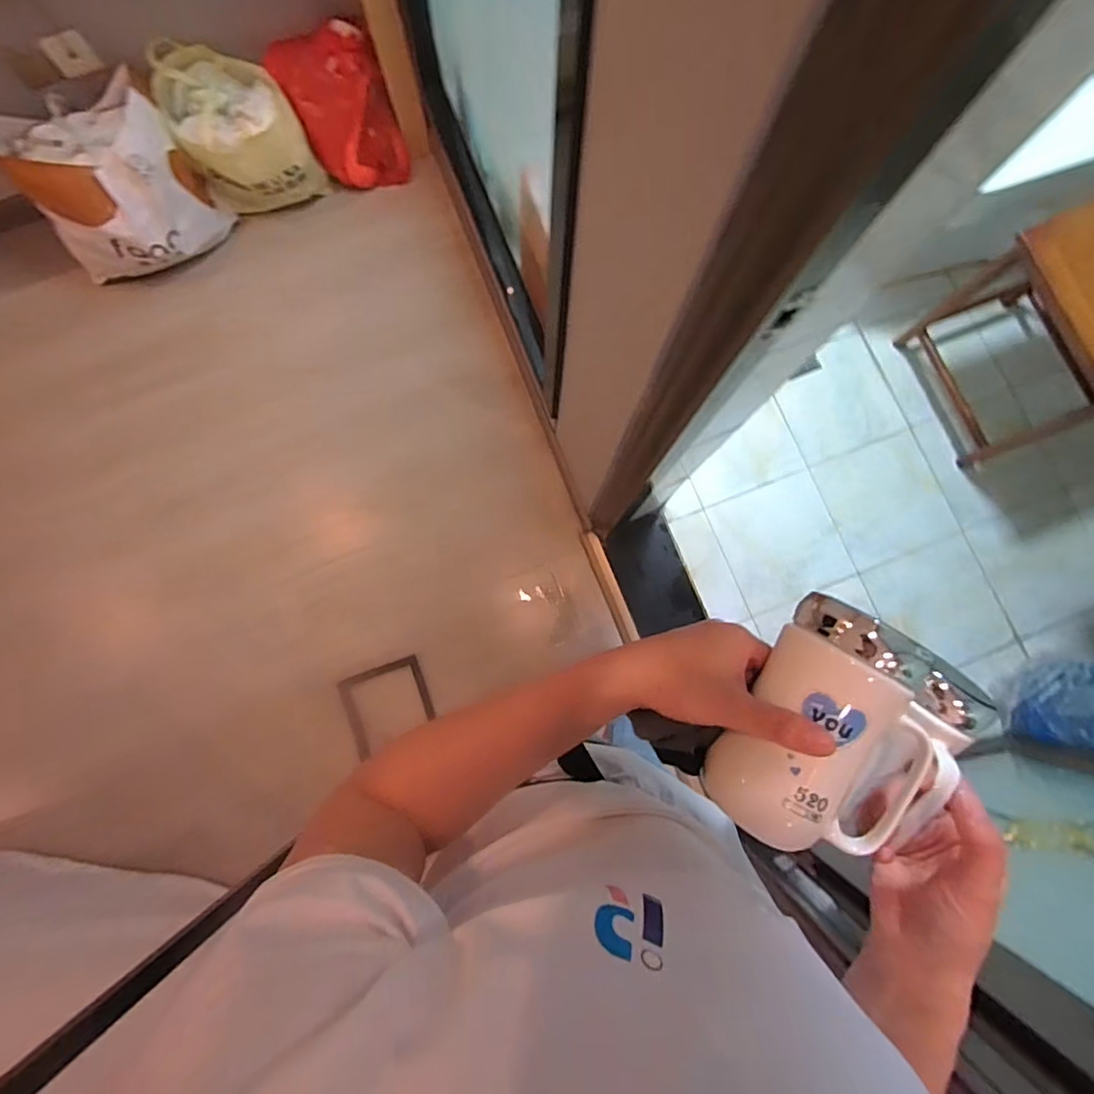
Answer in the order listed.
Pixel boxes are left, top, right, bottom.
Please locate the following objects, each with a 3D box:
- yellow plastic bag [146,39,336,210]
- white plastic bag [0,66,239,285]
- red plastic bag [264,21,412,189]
[{"bbox_3d":[-0.780,-1.063,1.433,0.282,0.319,0.215,-27,83,-5],"label":"yellow plastic bag"},{"bbox_3d":[-1.059,-0.882,1.407,0.386,0.327,0.255,-27,83,-5],"label":"white plastic bag"},{"bbox_3d":[-0.536,-1.149,1.496,0.238,0.325,0.230,-29,83,-5],"label":"red plastic bag"}]

